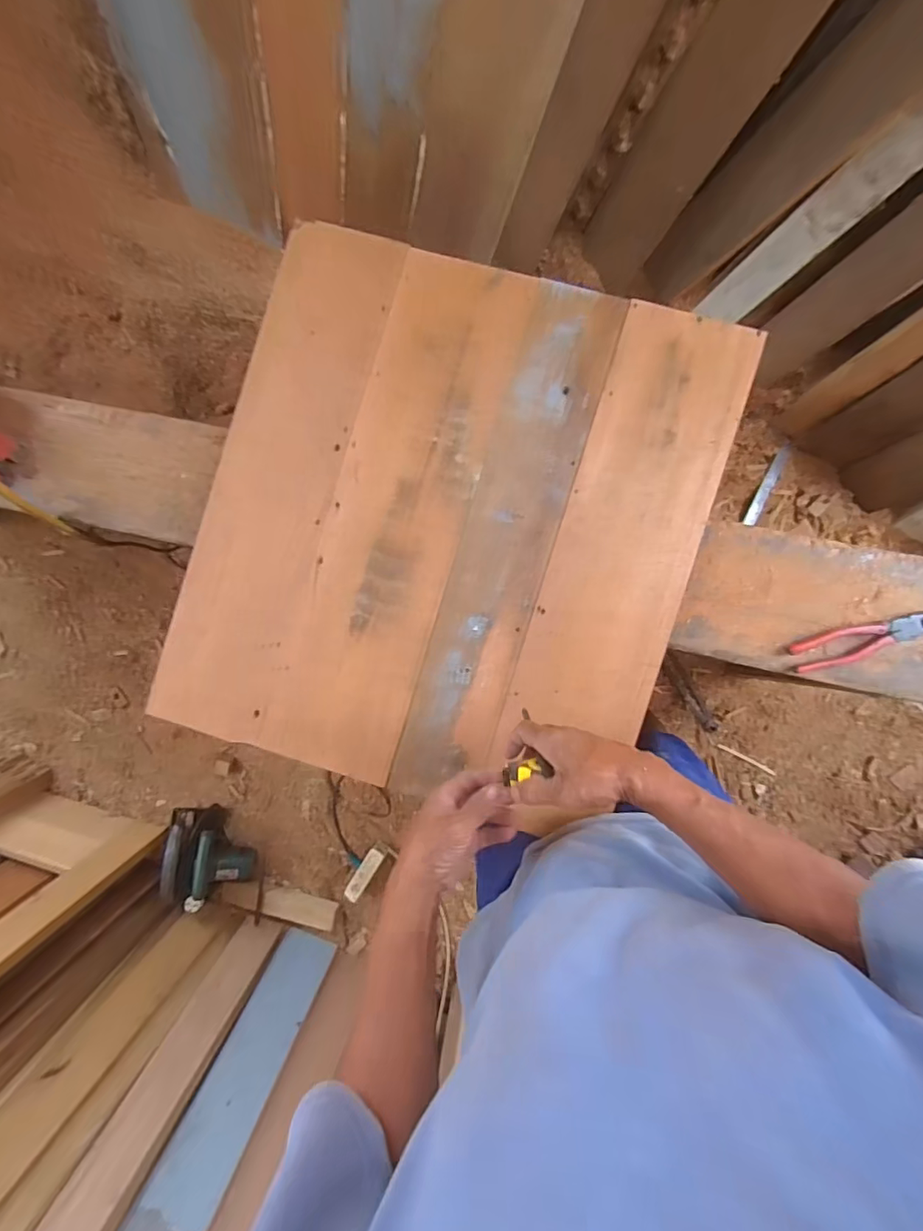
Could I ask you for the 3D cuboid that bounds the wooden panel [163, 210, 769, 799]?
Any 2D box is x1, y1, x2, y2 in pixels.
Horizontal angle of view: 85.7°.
[{"bbox_3d":[-0.021,-0.117,0.657,0.634,0.019,0.678,17,90,4],"label":"wooden panel"}]

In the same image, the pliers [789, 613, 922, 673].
[{"bbox_3d":[0.524,0.028,0.637,0.187,0.019,0.042,-18,88,3],"label":"pliers"}]

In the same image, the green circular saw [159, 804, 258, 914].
[{"bbox_3d":[-0.672,0.629,1.306,0.183,0.177,0.217,-7,91,7],"label":"green circular saw"}]

